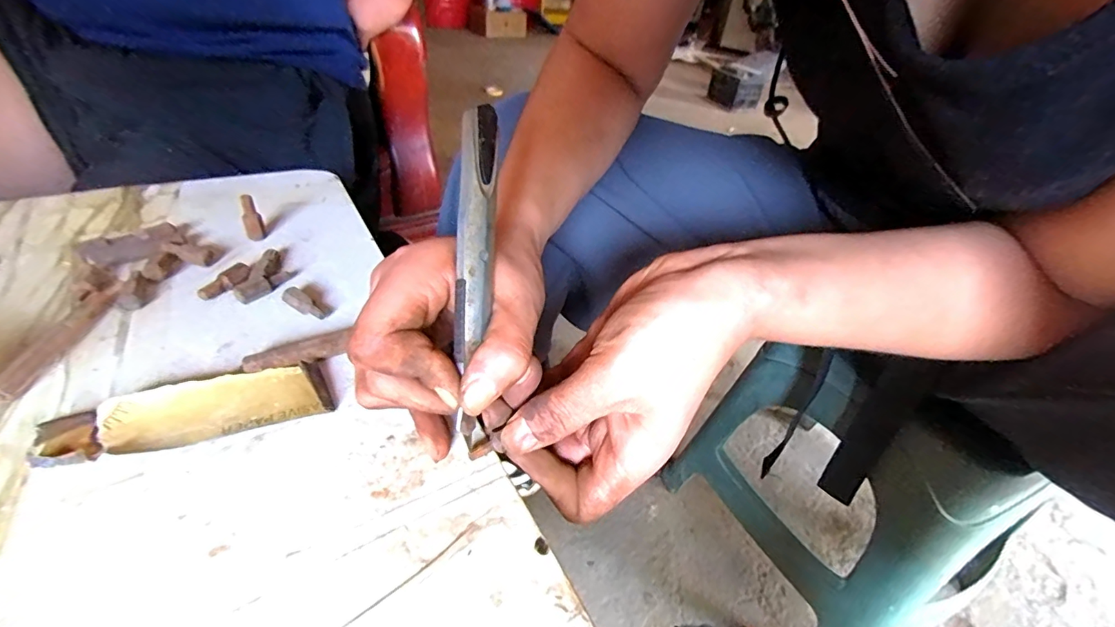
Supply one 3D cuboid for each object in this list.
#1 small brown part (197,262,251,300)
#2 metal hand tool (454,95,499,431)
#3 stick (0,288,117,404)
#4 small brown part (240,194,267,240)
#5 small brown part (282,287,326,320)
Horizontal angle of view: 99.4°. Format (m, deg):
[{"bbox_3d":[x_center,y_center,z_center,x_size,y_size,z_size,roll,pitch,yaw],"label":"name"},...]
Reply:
[{"bbox_3d":[-0.190,-0.018,0.272,0.008,0.010,0.029,17,39,14],"label":"small brown part"},{"bbox_3d":[-0.036,-0.021,0.201,0.014,0.011,0.137,3,85,0],"label":"metal hand tool"},{"bbox_3d":[-0.240,0.010,0.229,0.013,0.010,0.082,-1,38,-8],"label":"stick"},{"bbox_3d":[-0.202,-0.062,0.311,0.006,0.030,0.012,34,46,31],"label":"small brown part"},{"bbox_3d":[-0.142,-0.004,0.266,0.028,0.010,0.009,31,48,10],"label":"small brown part"}]

